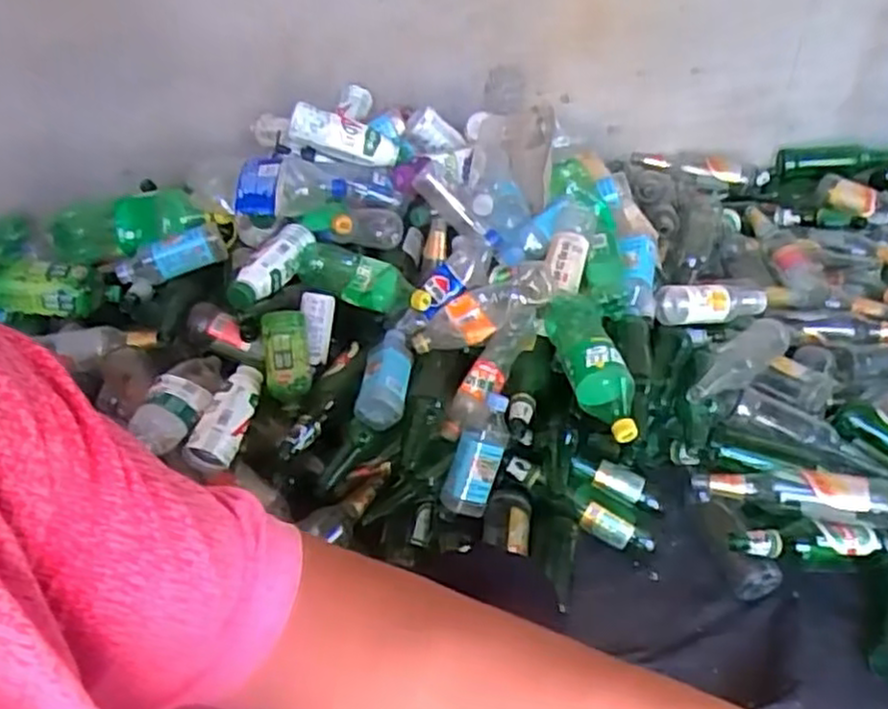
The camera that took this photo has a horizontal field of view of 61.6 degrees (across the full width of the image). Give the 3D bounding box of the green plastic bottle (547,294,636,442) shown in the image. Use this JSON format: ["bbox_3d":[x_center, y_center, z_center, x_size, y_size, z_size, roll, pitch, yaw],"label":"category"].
[{"bbox_3d":[0.213,0.016,1.061,0.089,0.098,0.251,-4,38,-3],"label":"green plastic bottle"}]

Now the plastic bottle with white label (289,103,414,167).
[{"bbox_3d":[-0.151,-0.355,1.228,0.202,0.065,0.049,15,37,-14],"label":"plastic bottle with white label"}]

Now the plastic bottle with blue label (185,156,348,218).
[{"bbox_3d":[-0.282,-0.266,1.189,0.249,0.073,0.092,-3,38,-1],"label":"plastic bottle with blue label"}]

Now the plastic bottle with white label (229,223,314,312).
[{"bbox_3d":[-0.269,-0.132,1.152,0.060,0.051,0.205,13,40,18],"label":"plastic bottle with white label"}]

